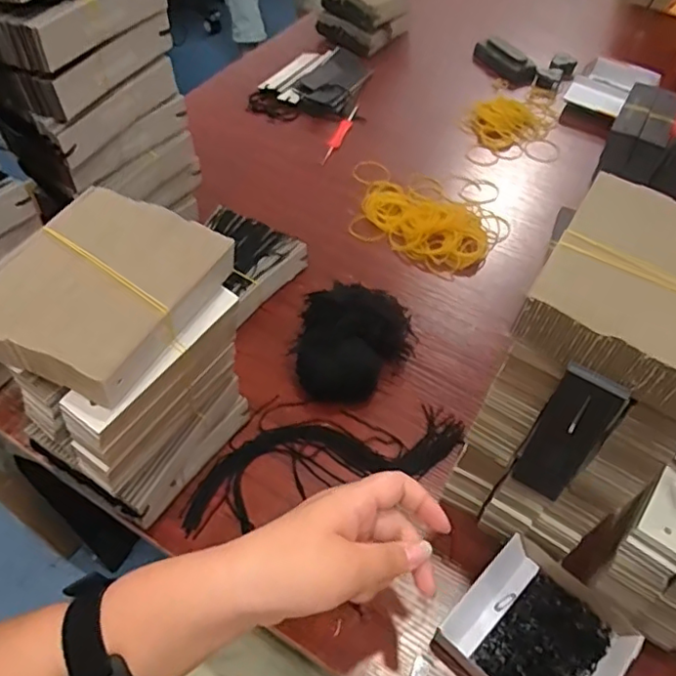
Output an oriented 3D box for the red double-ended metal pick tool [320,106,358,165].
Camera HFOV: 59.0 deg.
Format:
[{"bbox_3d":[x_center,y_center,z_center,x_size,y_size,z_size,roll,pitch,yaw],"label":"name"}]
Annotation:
[{"bbox_3d":[0.005,-0.278,0.819,0.016,0.020,0.115,18,53,13],"label":"red double-ended metal pick tool"}]

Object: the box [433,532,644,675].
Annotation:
[{"bbox_3d":[0.139,0.208,0.417,0.098,0.028,0.103,-37,61,-27],"label":"box"}]

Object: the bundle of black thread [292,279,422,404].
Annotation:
[{"bbox_3d":[0.016,-0.002,0.557,0.104,0.063,0.120,9,52,6],"label":"bundle of black thread"}]

